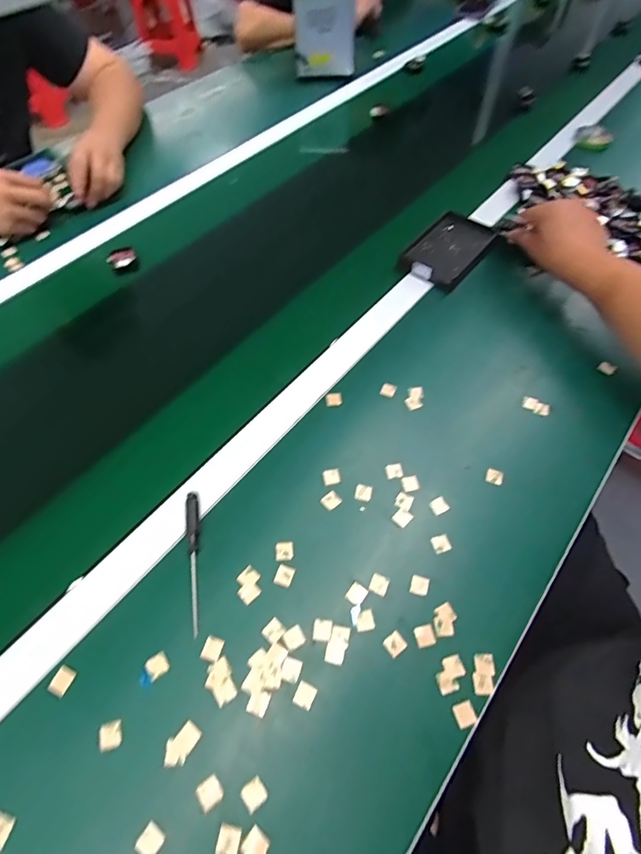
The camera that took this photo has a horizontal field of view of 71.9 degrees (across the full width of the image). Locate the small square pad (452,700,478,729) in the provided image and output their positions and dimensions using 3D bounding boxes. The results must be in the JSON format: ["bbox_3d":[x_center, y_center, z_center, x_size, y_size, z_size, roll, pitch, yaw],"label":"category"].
[{"bbox_3d":[0.117,0.232,0.357,0.017,0.004,0.016,-13,56,-6],"label":"small square pad"}]

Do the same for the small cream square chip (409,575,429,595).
[{"bbox_3d":[0.092,0.146,0.409,0.016,0.004,0.017,16,60,11],"label":"small cream square chip"}]

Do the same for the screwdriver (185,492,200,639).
[{"bbox_3d":[-0.121,0.124,0.416,0.013,0.014,0.128,-7,58,-3],"label":"screwdriver"}]

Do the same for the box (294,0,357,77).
[{"bbox_3d":[0.007,-0.868,0.954,0.128,0.142,0.147,-3,57,-2],"label":"box"}]

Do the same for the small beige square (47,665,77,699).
[{"bbox_3d":[-0.216,0.212,0.369,0.016,0.004,0.021,18,60,12],"label":"small beige square"}]

